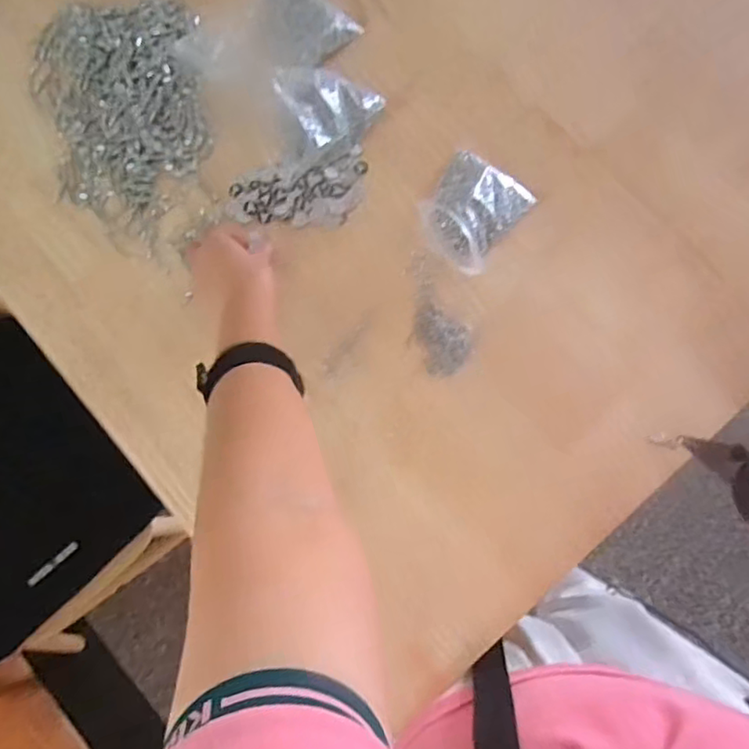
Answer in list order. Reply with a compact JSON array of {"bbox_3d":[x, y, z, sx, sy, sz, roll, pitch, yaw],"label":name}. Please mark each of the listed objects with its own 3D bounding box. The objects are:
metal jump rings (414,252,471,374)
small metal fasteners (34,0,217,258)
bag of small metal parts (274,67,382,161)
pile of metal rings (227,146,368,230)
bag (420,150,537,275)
[{"bbox_3d":[0.058,-0.056,0.563,0.048,0.008,0.112,-18,80,-3],"label":"metal jump rings"},{"bbox_3d":[-0.246,-0.249,0.591,0.157,0.026,0.258,-9,79,-1],"label":"small metal fasteners"},{"bbox_3d":[-0.042,-0.251,0.563,0.063,0.087,0.105,38,82,7],"label":"bag of small metal parts"},{"bbox_3d":[-0.070,-0.173,0.580,0.135,0.013,0.069,-18,80,-3],"label":"pile of metal rings"},{"bbox_3d":[0.091,-0.156,0.564,0.084,0.033,0.103,37,82,7],"label":"bag"}]

